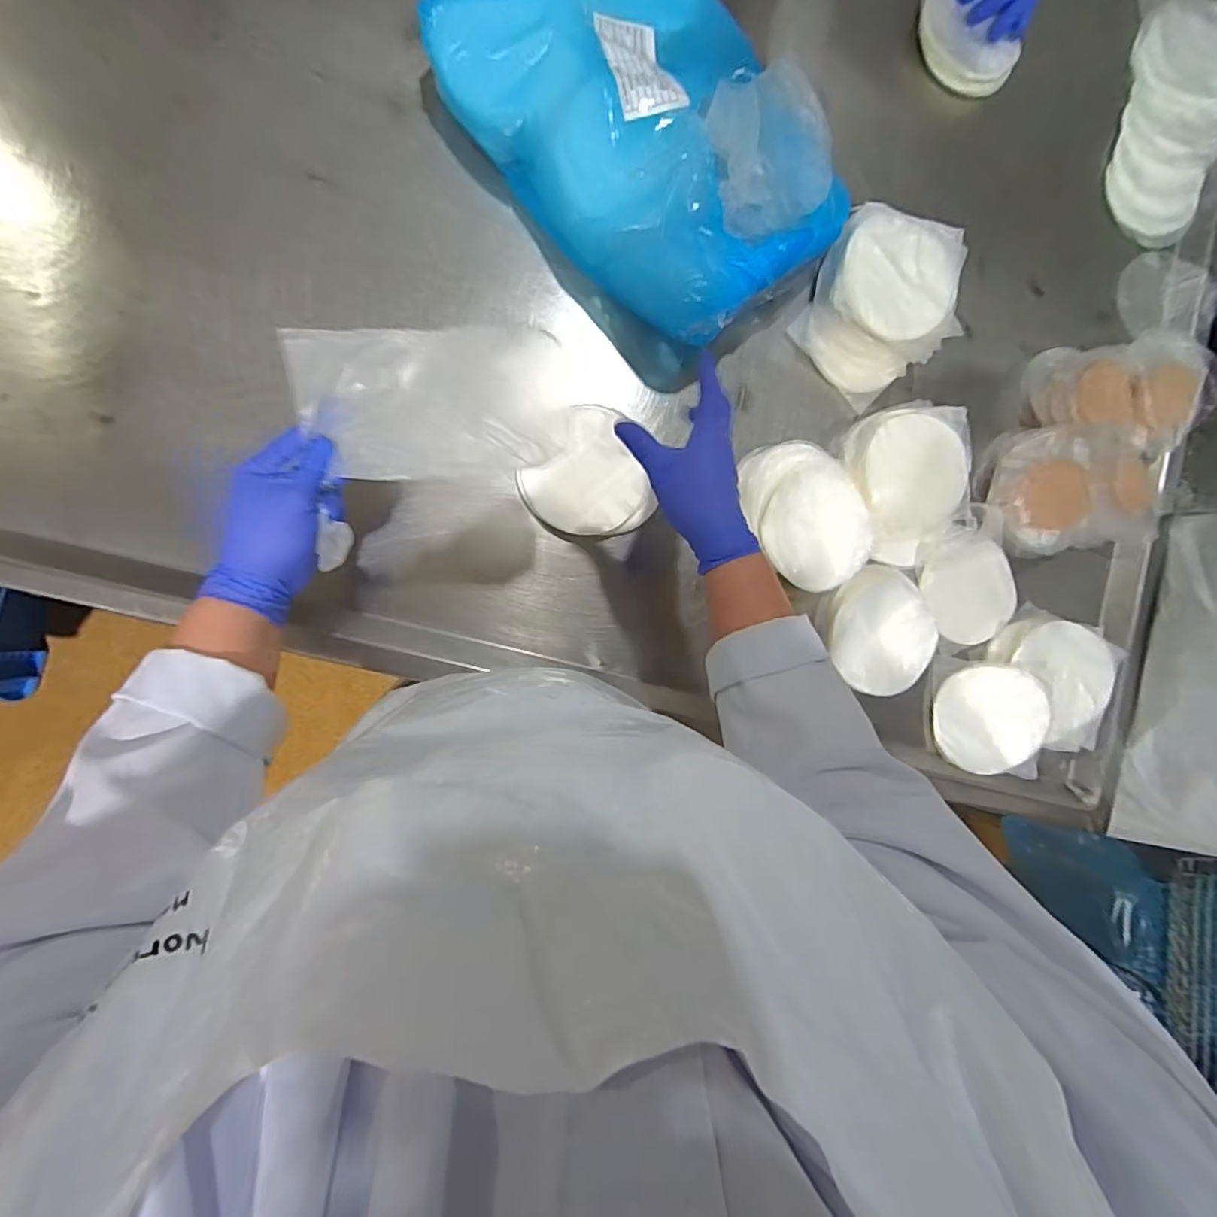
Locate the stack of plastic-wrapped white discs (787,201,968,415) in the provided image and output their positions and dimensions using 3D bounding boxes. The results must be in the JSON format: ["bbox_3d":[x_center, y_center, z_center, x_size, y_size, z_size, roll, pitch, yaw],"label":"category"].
[{"bbox_3d":[0.295,-0.335,0.599,0.156,0.074,0.174,43,82,-6],"label":"stack of plastic-wrapped white discs"}]

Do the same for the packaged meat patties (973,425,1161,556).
[{"bbox_3d":[0.550,-0.142,0.641,0.230,0.073,0.139,-8,89,-9],"label":"packaged meat patties"}]

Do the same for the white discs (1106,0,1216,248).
[{"bbox_3d":[0.712,-0.630,0.698,0.152,0.027,0.332,20,85,-8],"label":"white discs"}]

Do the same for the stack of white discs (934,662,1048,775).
[{"bbox_3d":[0.438,0.128,0.639,0.117,0.015,0.127,-9,101,11],"label":"stack of white discs"}]

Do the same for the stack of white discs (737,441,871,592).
[{"bbox_3d":[0.215,-0.100,0.597,0.119,0.034,0.162,-17,91,-9],"label":"stack of white discs"}]

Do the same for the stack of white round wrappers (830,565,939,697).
[{"bbox_3d":[0.297,0.024,0.611,0.120,0.033,0.132,30,84,-7],"label":"stack of white round wrappers"}]

